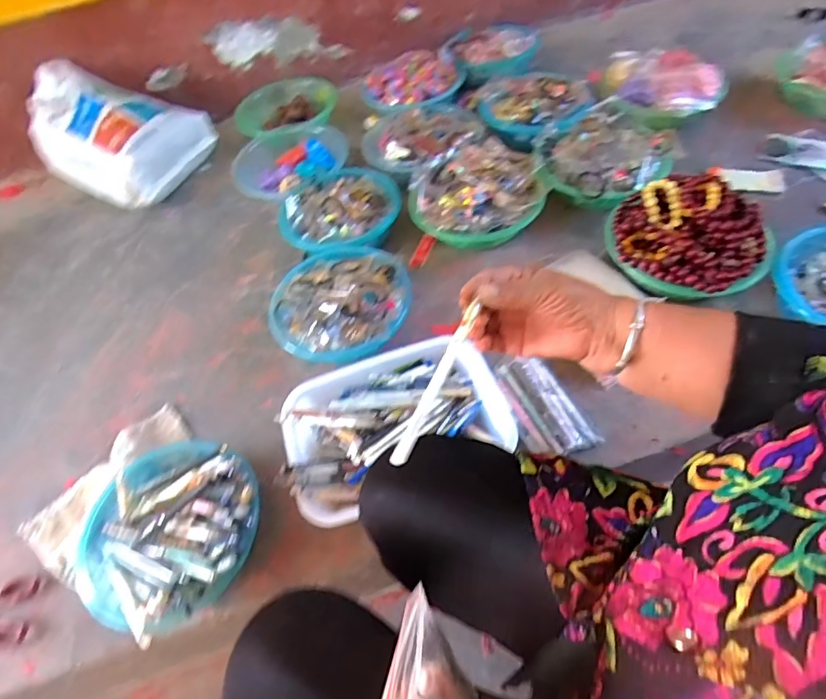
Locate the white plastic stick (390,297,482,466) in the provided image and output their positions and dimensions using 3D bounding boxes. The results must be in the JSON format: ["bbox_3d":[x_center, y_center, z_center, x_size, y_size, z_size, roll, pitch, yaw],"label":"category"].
[{"bbox_3d":[0.020,0.018,0.361,0.009,0.008,0.123,22,69,16],"label":"white plastic stick"}]

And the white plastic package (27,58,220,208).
[{"bbox_3d":[-0.682,-0.516,1.163,0.333,0.190,0.263,22,60,22],"label":"white plastic package"}]

